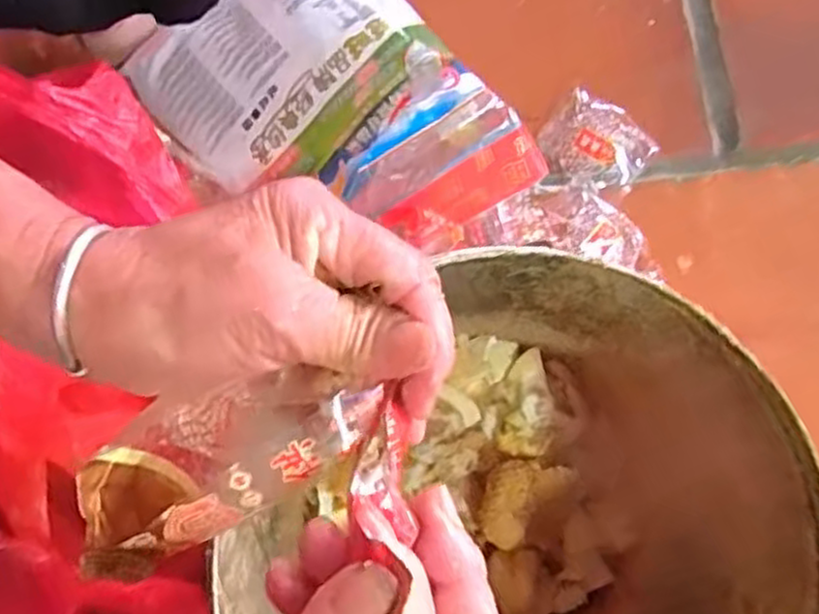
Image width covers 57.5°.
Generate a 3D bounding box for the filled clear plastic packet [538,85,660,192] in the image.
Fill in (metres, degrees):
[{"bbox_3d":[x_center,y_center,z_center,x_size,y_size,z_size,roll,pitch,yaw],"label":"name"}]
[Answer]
[{"bbox_3d":[0.164,-0.141,0.663,0.086,0.039,0.081,43,83,5],"label":"filled clear plastic packet"}]

